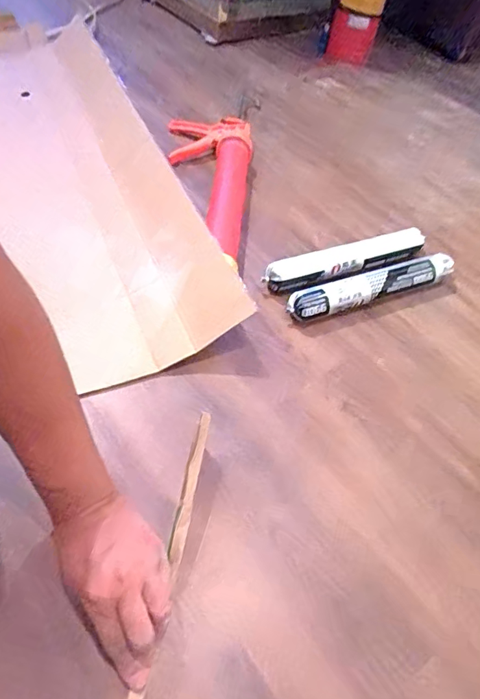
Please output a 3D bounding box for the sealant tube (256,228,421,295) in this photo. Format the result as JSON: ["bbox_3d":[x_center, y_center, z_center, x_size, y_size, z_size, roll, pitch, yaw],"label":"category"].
[{"bbox_3d":[0.171,-0.139,0.740,0.272,0.050,0.047,-15,56,-16],"label":"sealant tube"}]

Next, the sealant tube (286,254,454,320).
[{"bbox_3d":[0.206,-0.094,0.709,0.280,0.049,0.047,-16,56,-17],"label":"sealant tube"}]

